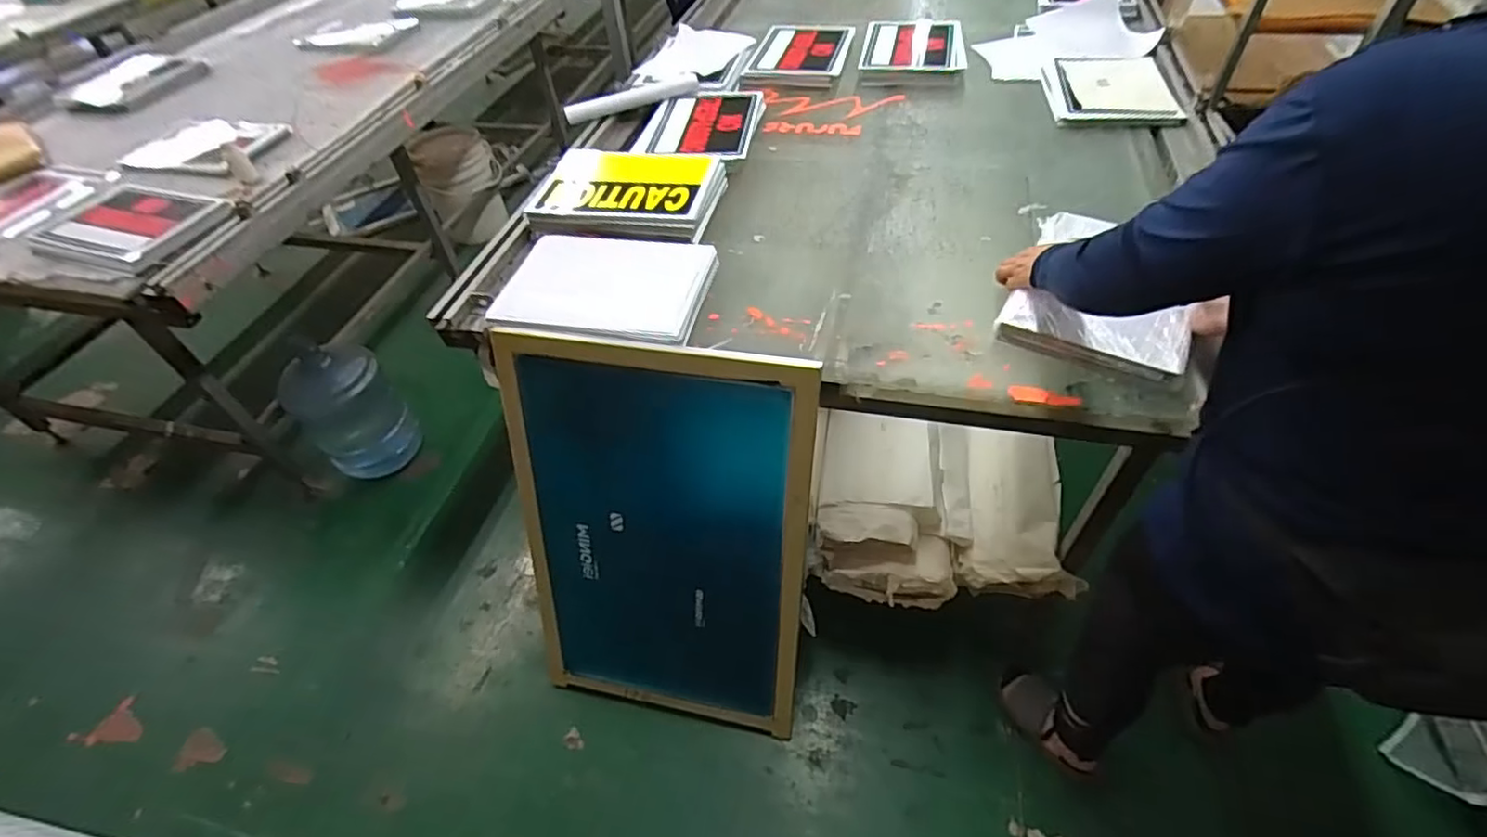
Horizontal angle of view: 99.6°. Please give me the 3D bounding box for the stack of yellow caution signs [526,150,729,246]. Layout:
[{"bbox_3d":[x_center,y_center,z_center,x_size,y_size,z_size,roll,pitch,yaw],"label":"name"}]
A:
[{"bbox_3d":[-0.241,-0.480,1.334,0.380,0.074,0.284,11,52,14],"label":"stack of yellow caution signs"}]

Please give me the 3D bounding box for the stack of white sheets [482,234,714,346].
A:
[{"bbox_3d":[-0.252,-0.235,1.150,0.372,0.040,0.260,6,51,10],"label":"stack of white sheets"}]

